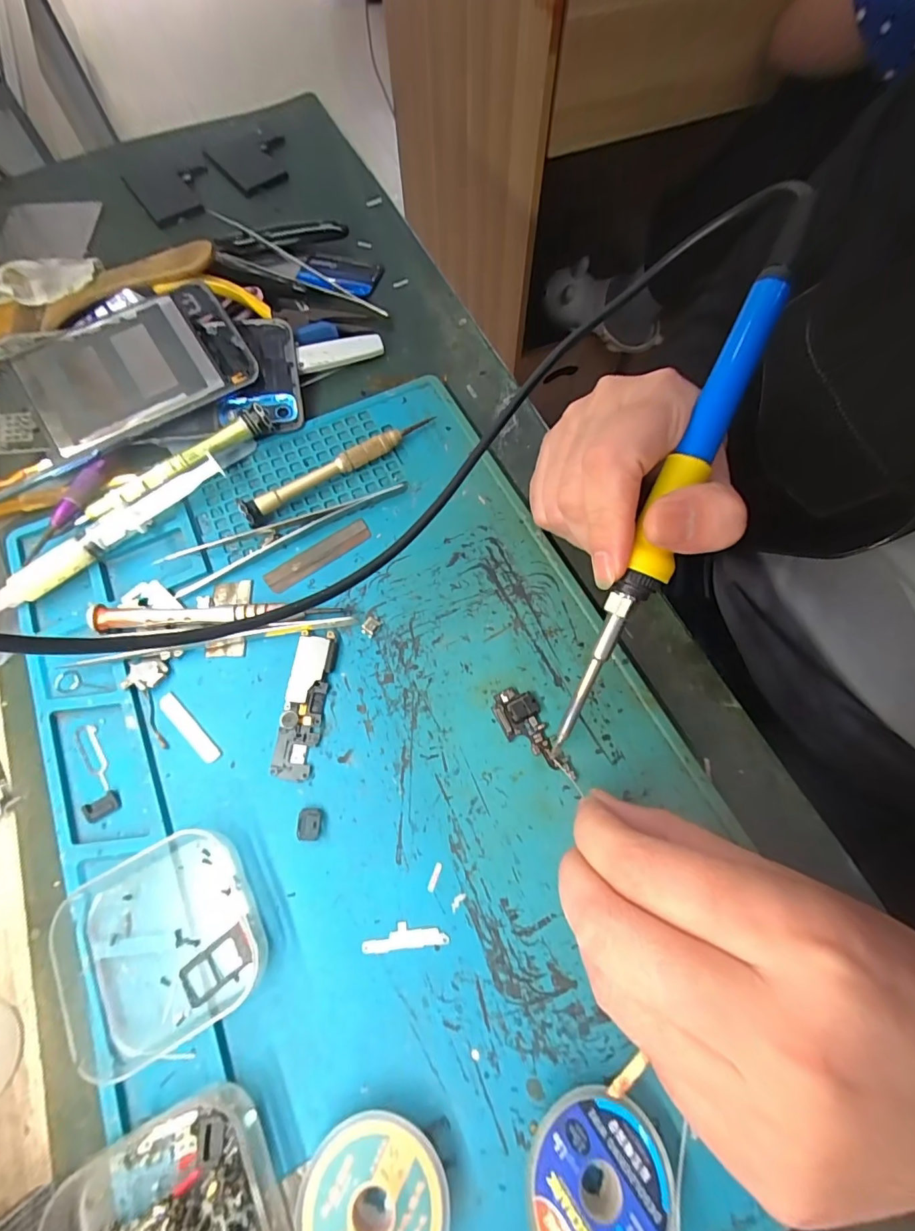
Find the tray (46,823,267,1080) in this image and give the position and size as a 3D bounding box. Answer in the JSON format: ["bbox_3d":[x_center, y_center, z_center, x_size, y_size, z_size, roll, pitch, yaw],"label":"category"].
[{"bbox_3d":[-0.111,0.121,0.176,0.066,0.017,0.064,-31,71,-11],"label":"tray"}]

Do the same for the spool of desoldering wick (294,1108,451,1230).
[{"bbox_3d":[-0.026,0.184,0.151,0.044,0.014,0.045,0,68,1],"label":"spool of desoldering wick"}]

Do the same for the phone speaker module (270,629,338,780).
[{"bbox_3d":[-0.068,0.039,0.216,0.017,0.005,0.065,6,68,3],"label":"phone speaker module"}]

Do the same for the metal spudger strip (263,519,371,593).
[{"bbox_3d":[-0.071,-0.031,0.244,0.056,0.004,0.014,-34,72,-12],"label":"metal spudger strip"}]

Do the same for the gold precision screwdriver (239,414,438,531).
[{"bbox_3d":[-0.062,-0.081,0.257,0.113,0.015,0.010,-36,72,-13],"label":"gold precision screwdriver"}]

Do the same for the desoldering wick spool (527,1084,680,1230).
[{"bbox_3d":[0.044,0.178,0.151,0.043,0.017,0.044,0,68,1],"label":"desoldering wick spool"}]

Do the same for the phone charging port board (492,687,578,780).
[{"bbox_3d":[0.032,0.052,0.209,0.019,0.004,0.044,-24,70,-9],"label":"phone charging port board"}]

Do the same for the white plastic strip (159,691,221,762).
[{"bbox_3d":[-0.119,0.049,0.212,0.038,0.004,0.008,42,74,16],"label":"white plastic strip"}]

